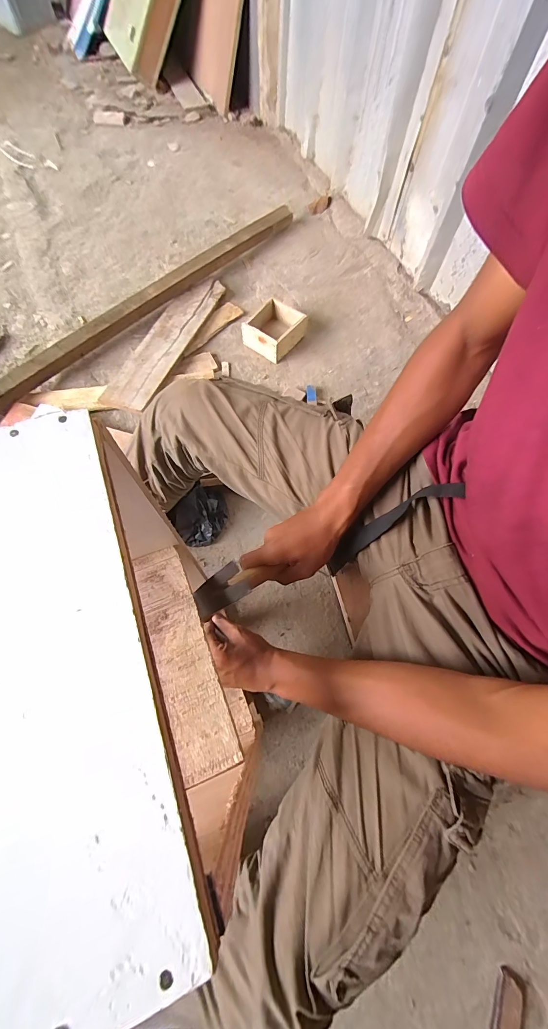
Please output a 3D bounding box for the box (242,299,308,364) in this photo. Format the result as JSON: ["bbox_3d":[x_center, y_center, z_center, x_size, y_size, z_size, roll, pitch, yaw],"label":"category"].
[{"bbox_3d":[-0.001,-0.505,0.981,0.129,0.069,0.136,35,71,12],"label":"box"}]

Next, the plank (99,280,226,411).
[{"bbox_3d":[-0.296,-0.484,0.975,0.145,0.025,0.510,17,63,8],"label":"plank"}]

